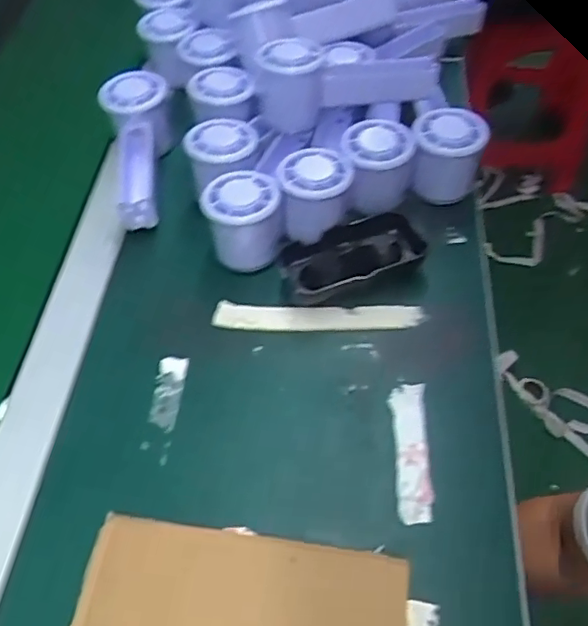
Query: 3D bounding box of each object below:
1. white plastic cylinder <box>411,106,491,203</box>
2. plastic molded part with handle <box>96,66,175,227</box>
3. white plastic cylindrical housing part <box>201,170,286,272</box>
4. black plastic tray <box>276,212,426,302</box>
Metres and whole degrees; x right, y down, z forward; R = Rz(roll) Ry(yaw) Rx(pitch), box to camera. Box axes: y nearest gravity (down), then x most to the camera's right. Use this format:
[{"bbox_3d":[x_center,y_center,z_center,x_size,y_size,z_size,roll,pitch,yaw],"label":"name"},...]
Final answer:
[{"bbox_3d":[0.125,-0.128,0.500,0.057,0.060,0.050,12,56,8],"label":"white plastic cylinder"},{"bbox_3d":[-0.137,-0.138,0.533,0.060,0.057,0.152,-3,69,-2],"label":"plastic molded part with handle"},{"bbox_3d":[-0.038,-0.069,0.467,0.054,0.057,0.063,-12,55,-6],"label":"white plastic cylindrical housing part"},{"bbox_3d":[0.045,-0.041,0.470,0.109,0.026,0.054,-20,56,-11],"label":"black plastic tray"}]

